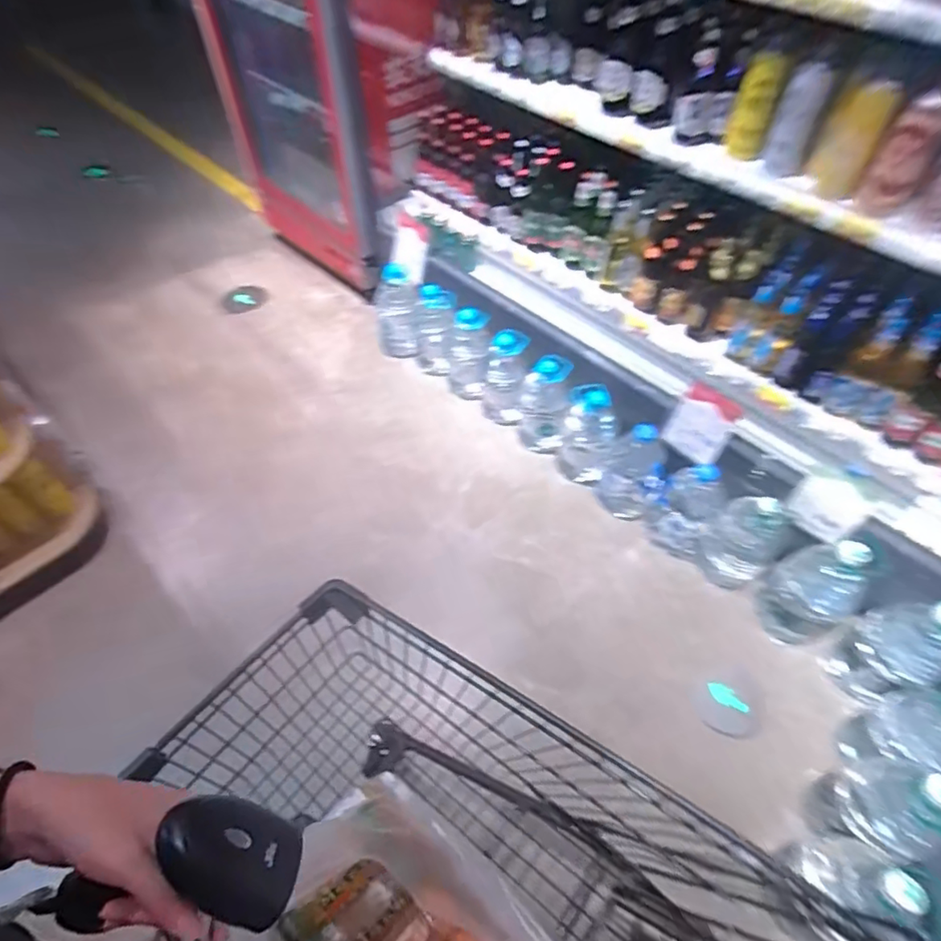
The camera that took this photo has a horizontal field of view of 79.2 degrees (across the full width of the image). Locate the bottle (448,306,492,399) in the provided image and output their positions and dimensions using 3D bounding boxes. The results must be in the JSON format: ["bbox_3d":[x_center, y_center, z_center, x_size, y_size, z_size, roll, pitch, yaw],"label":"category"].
[{"bbox_3d":[-0.009,-0.388,1.914,0.139,0.296,0.172,1,54,0],"label":"bottle"}]

